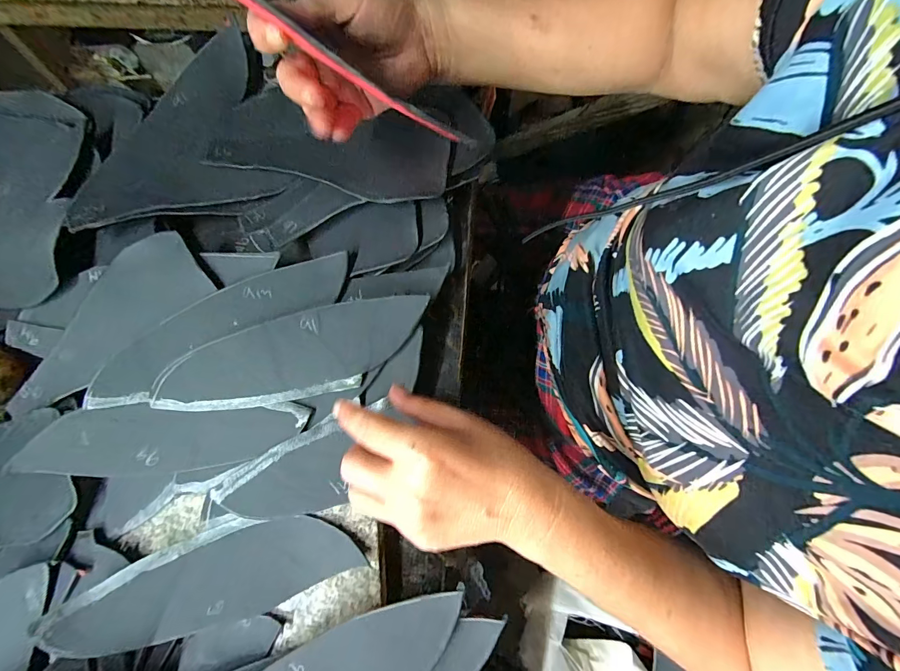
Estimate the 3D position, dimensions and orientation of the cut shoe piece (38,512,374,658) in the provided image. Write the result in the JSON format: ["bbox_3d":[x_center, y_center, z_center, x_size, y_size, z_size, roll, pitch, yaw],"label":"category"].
[{"bbox_3d":[-0.178,0.182,0.285,0.212,0.030,0.066,-12,80,2],"label":"cut shoe piece"}]

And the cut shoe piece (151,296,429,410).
[{"bbox_3d":[-0.126,0.016,0.306,0.214,0.016,0.065,-11,80,-2],"label":"cut shoe piece"}]

